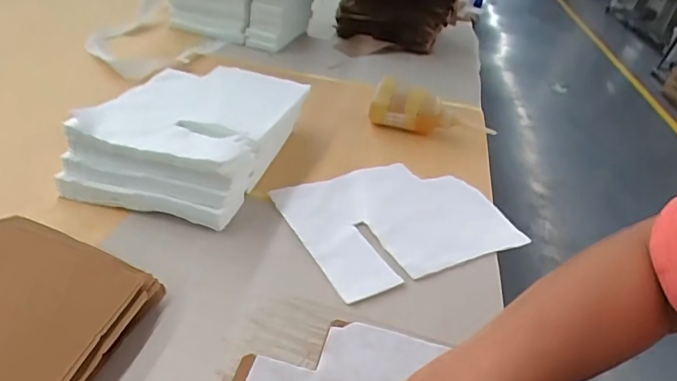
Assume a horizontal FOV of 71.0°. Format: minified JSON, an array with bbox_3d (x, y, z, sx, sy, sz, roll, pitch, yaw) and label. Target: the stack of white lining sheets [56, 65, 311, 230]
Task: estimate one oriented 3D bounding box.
[{"bbox_3d":[-0.162,-0.069,0.556,0.183,0.077,0.257,13,34,8],"label":"stack of white lining sheets"}]

